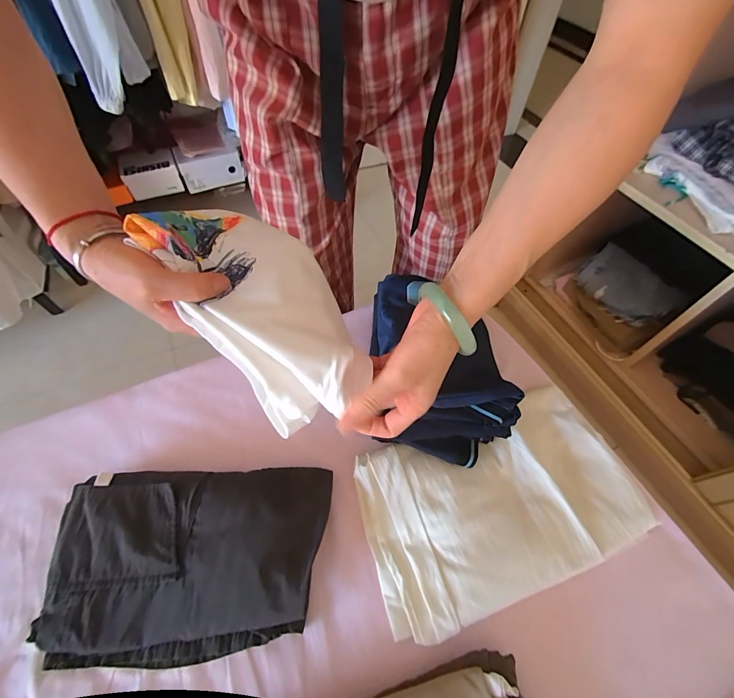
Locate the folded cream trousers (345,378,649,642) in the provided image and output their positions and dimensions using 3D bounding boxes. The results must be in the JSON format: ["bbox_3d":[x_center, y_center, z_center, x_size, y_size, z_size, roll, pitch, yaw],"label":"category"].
[{"bbox_3d":[0.152,0.174,0.409,0.313,0.054,0.185,-19,59,-11],"label":"folded cream trousers"}]

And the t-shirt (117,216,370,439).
[{"bbox_3d":[-0.084,-0.035,0.319,0.234,0.089,0.132,45,55,8],"label":"t-shirt"}]

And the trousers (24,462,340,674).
[{"bbox_3d":[-0.175,0.210,0.353,0.266,0.044,0.170,-3,57,-1],"label":"trousers"}]

